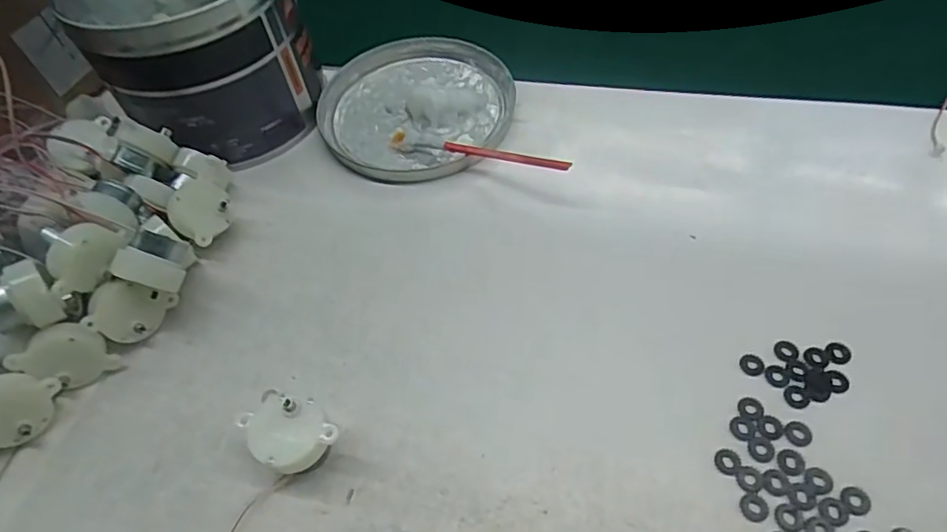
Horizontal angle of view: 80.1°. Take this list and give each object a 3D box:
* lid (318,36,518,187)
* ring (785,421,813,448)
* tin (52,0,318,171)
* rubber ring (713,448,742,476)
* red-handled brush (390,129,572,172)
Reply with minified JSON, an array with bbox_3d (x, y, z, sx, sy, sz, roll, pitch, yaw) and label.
[{"bbox_3d":[-0.037,-0.110,0.378,0.126,0.014,0.125,-3,54,4],"label":"lid"},{"bbox_3d":[0.139,0.071,0.240,0.012,0.004,0.011,-3,54,4],"label":"ring"},{"bbox_3d":[-0.174,-0.146,0.366,0.125,0.105,0.135,-3,54,4],"label":"tin"},{"bbox_3d":[0.107,0.082,0.237,0.011,0.004,0.010,-3,54,4],"label":"rubber ring"},{"bbox_3d":[0.000,-0.068,0.332,0.124,0.013,0.009,15,56,33],"label":"red-handled brush"}]

